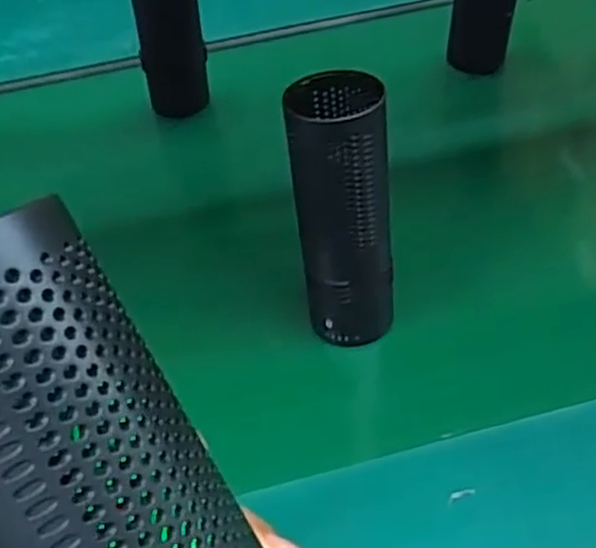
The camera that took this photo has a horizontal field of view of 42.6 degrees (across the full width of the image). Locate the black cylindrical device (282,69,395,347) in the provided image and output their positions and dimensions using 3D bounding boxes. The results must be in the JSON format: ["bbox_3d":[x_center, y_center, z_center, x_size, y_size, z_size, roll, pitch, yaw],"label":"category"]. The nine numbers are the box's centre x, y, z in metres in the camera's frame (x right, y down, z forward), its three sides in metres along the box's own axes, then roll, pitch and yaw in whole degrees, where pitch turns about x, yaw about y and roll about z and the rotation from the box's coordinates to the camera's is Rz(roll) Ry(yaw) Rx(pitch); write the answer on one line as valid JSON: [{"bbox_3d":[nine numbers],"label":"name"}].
[{"bbox_3d":[0.027,-0.031,0.443,0.055,0.175,0.045,-5,45,0],"label":"black cylindrical device"}]

